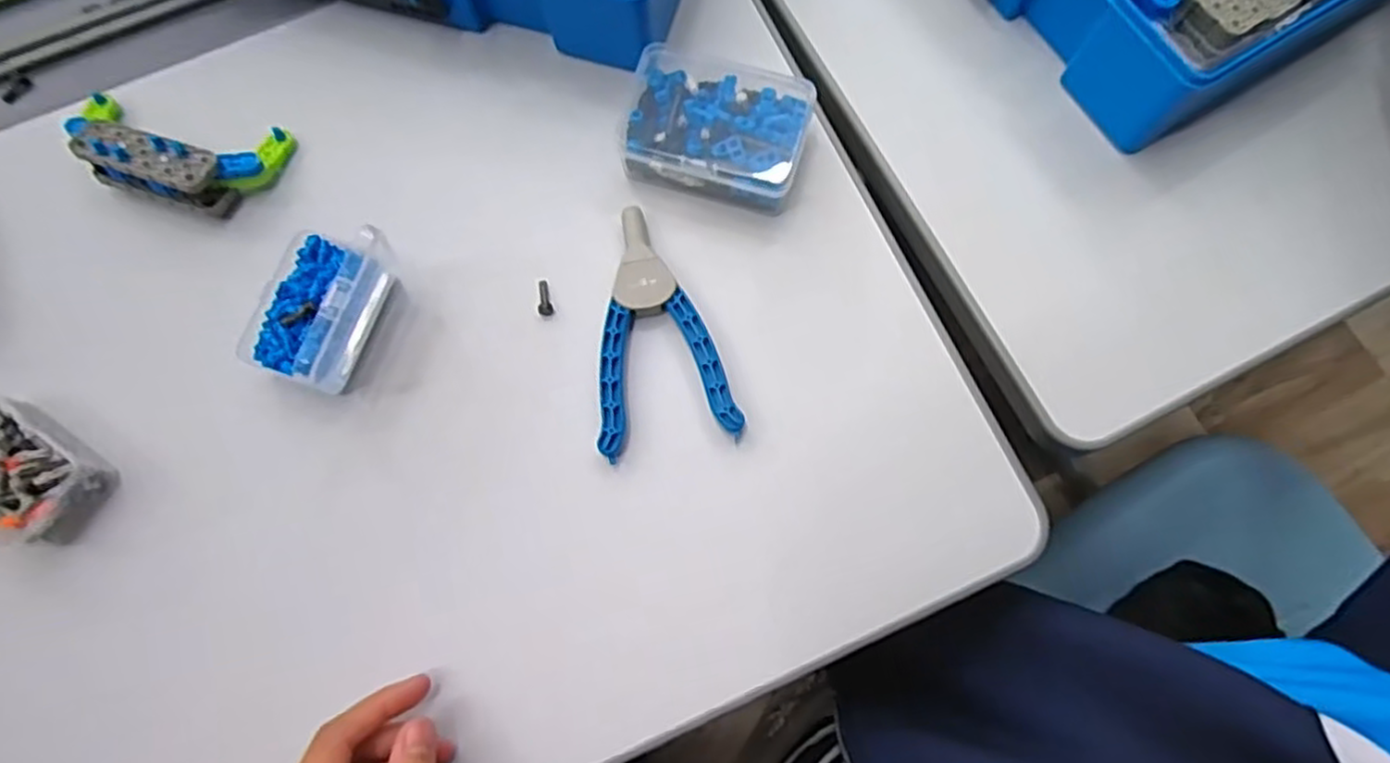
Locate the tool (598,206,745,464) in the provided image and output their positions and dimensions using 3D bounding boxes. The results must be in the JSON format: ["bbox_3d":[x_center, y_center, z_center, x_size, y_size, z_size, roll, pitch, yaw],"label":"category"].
[{"bbox_3d":[-0.019,-0.029,0.382,0.067,0.017,0.125,-8,76,-1],"label":"tool"}]

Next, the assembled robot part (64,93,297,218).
[{"bbox_3d":[-0.285,-0.125,0.400,0.111,0.032,0.056,9,76,4],"label":"assembled robot part"}]

